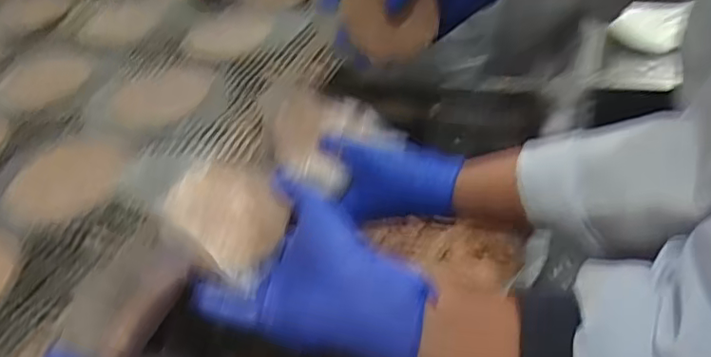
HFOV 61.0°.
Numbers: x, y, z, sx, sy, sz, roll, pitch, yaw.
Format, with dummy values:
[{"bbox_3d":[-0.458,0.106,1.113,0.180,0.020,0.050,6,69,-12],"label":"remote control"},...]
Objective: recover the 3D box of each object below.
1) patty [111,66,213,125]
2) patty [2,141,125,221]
[{"bbox_3d":[-0.173,-0.074,0.538,0.075,0.010,0.078,-8,37,6],"label":"patty"},{"bbox_3d":[-0.214,-0.001,0.447,0.085,0.011,0.076,-26,39,-17],"label":"patty"}]

